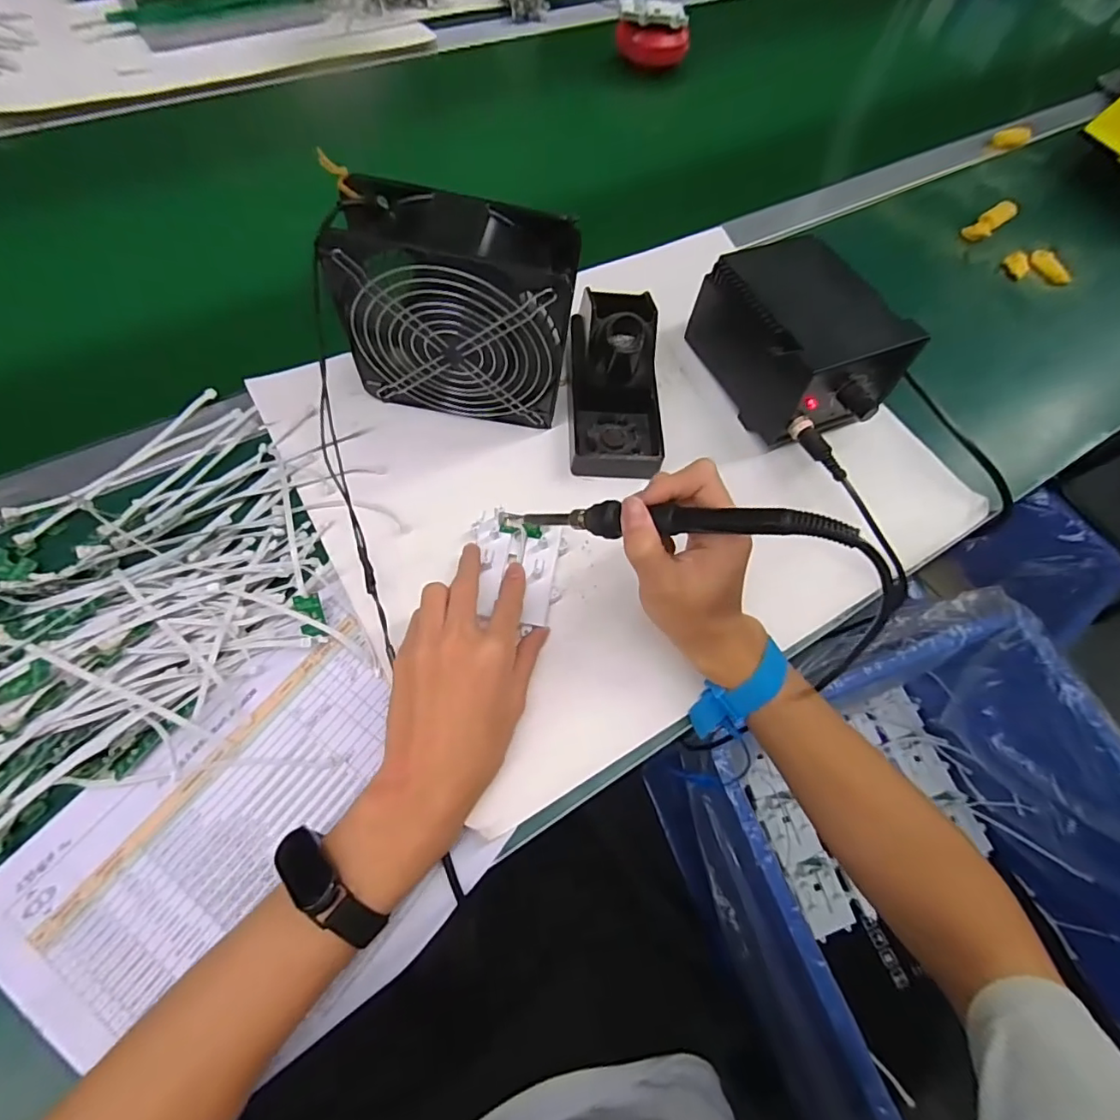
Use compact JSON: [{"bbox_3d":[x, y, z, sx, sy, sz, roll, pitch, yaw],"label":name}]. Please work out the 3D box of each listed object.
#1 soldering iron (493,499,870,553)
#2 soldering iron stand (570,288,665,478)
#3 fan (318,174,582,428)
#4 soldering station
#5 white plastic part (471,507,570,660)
[{"bbox_3d":[0.045,-0.022,0.309,0.217,0.014,0.018,3,59,39],"label":"soldering iron"},{"bbox_3d":[0.048,-0.132,0.425,0.079,0.082,0.113,3,66,-8],"label":"soldering iron stand"},{"bbox_3d":[-0.073,-0.166,0.395,0.153,0.159,0.060,9,65,-5],"label":"fan"},{"bbox_3d":[0.197,-0.181,0.453,0.103,0.092,0.159,-22,71,-17],"label":"soldering station"},{"bbox_3d":[-0.031,0.006,0.388,0.064,0.014,0.079,7,65,1],"label":"white plastic part"}]

